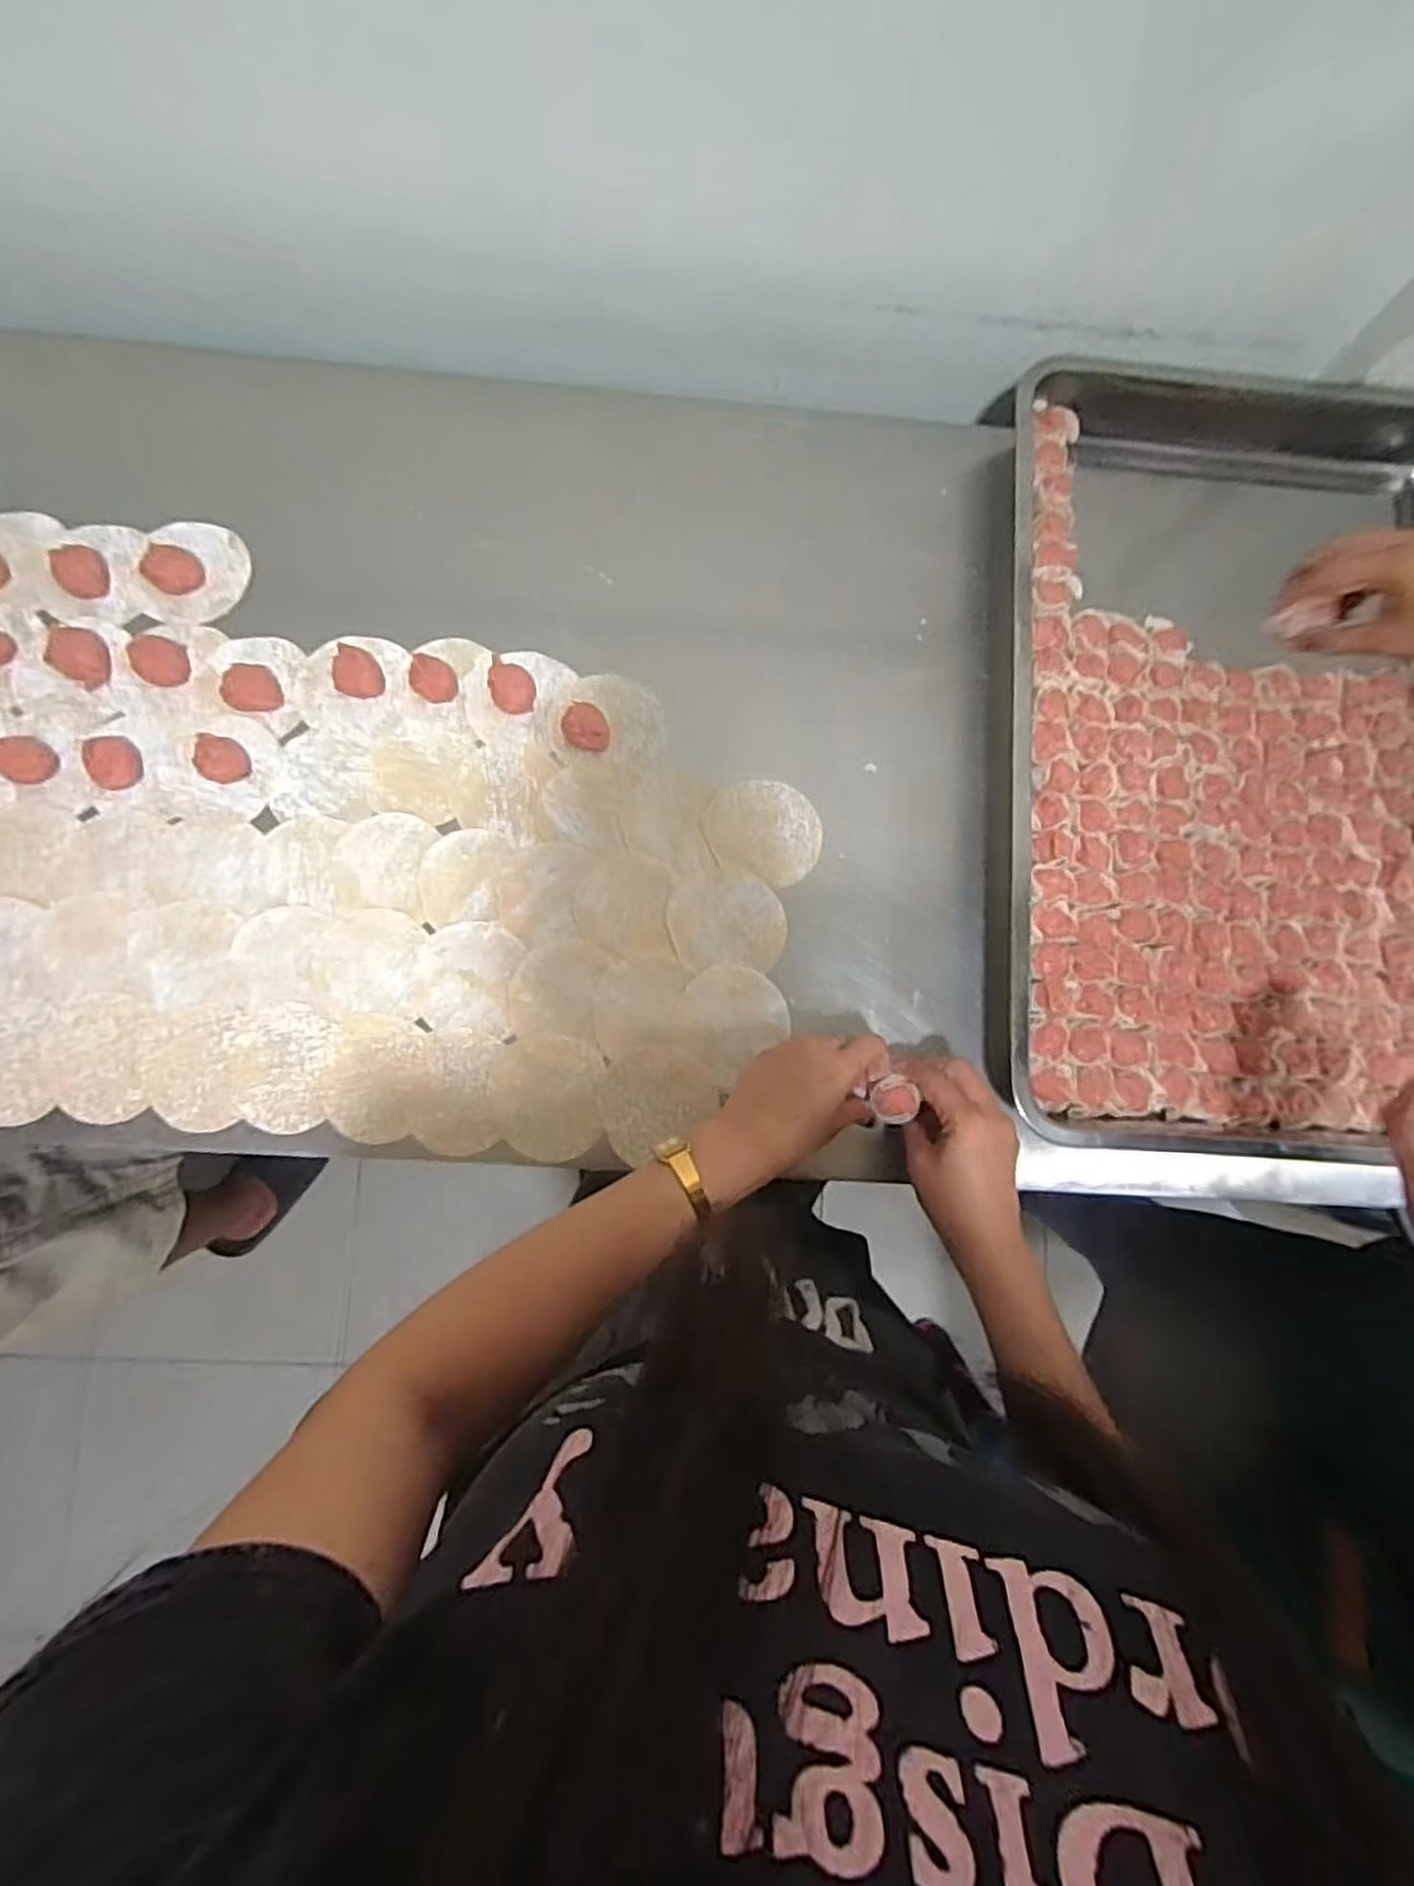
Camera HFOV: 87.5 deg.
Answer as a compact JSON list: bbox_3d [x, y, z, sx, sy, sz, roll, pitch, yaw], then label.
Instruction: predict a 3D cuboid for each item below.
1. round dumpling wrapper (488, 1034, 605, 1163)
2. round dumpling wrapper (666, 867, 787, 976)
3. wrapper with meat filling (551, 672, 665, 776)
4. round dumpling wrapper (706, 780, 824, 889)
[{"bbox_3d":[-0.111,0.107,0.513,0.076,0.004,0.083,1,82,-4],"label":"round dumpling wrapper"},{"bbox_3d":[0.015,-0.017,0.543,0.084,0.004,0.074,-3,82,-5],"label":"round dumpling wrapper"},{"bbox_3d":[-0.073,-0.167,0.545,0.082,0.022,0.073,5,81,-4],"label":"wrapper with meat filling"},{"bbox_3d":[0.043,-0.084,0.550,0.086,0.004,0.072,20,81,-1],"label":"round dumpling wrapper"}]

